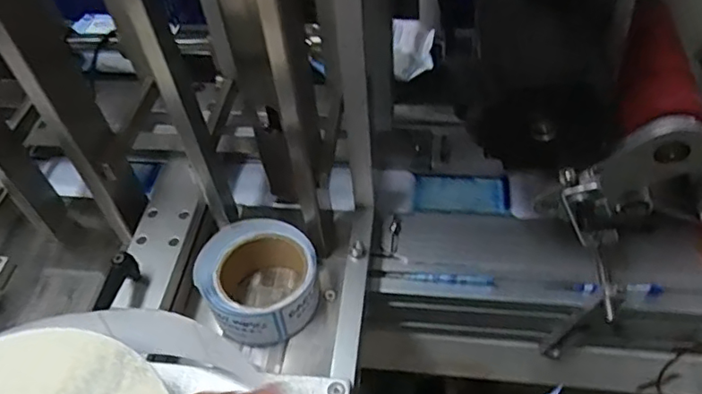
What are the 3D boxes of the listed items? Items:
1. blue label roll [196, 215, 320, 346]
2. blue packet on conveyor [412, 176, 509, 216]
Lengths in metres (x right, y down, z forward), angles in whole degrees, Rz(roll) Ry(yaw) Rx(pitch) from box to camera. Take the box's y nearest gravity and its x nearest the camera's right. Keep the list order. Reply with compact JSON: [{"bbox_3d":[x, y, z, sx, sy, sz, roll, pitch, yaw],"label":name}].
[{"bbox_3d":[-0.085,0.076,0.529,0.101,0.056,0.109,-3,49,3],"label":"blue label roll"},{"bbox_3d":[0.121,-0.004,0.620,0.100,0.007,0.054,3,50,7],"label":"blue packet on conveyor"}]

